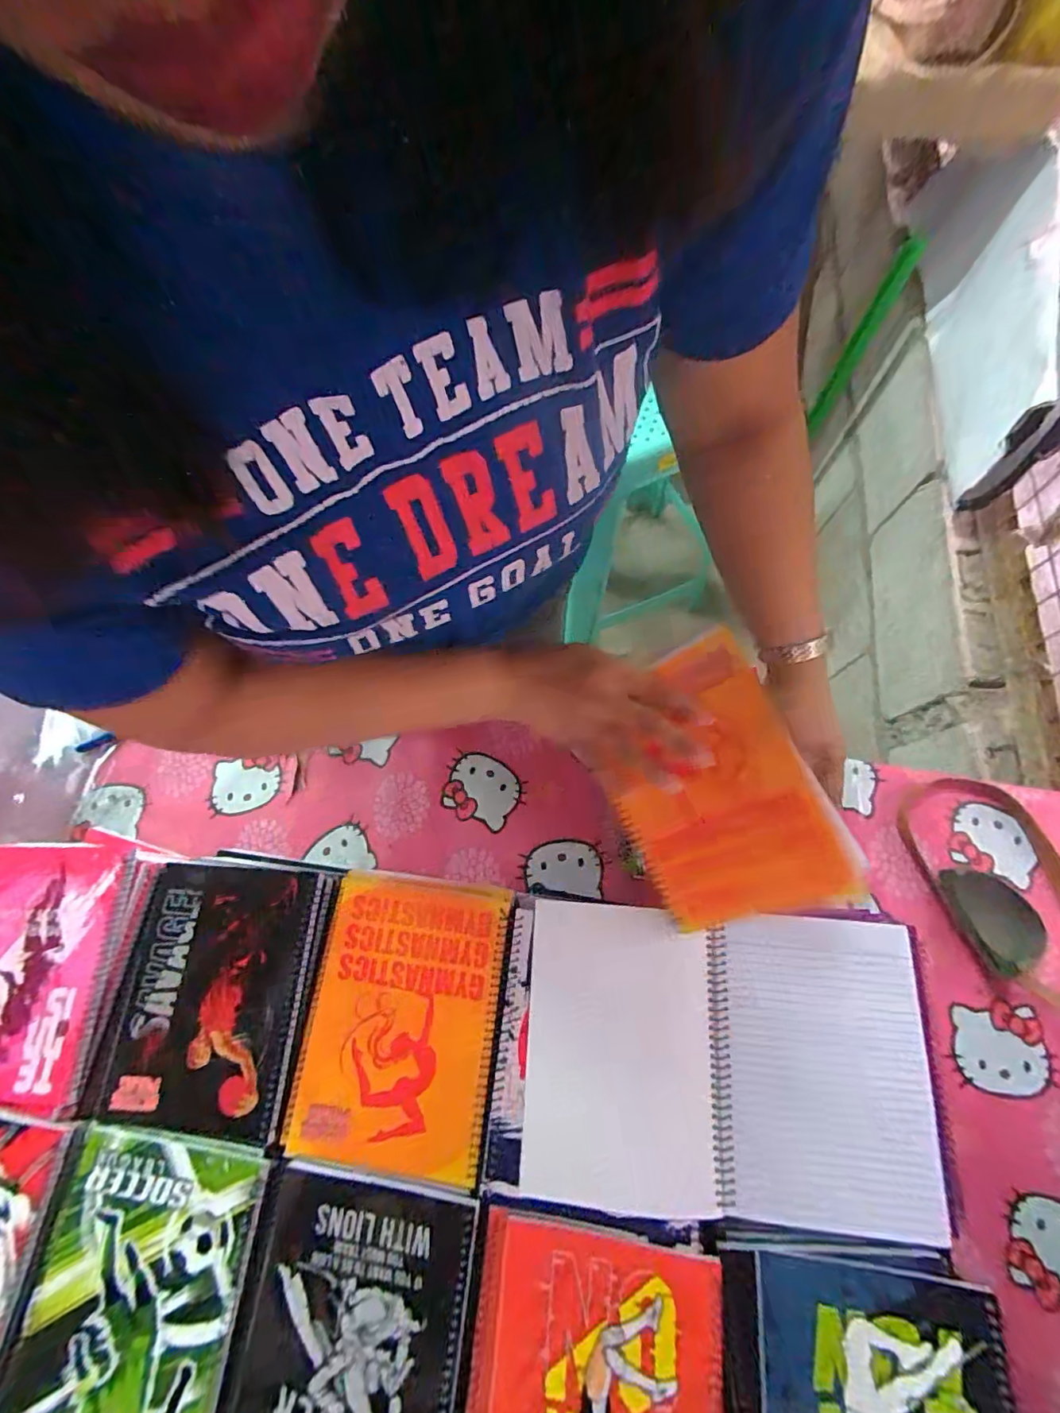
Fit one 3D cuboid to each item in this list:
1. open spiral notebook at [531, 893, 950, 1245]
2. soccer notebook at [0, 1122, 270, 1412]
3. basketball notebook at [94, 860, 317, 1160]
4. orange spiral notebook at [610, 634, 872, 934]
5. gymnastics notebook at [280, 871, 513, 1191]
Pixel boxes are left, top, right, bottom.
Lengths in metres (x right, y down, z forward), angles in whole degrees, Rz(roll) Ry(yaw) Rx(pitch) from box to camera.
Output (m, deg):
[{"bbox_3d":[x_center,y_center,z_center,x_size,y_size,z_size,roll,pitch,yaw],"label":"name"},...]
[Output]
[{"bbox_3d":[0.144,0.266,0.387,0.294,0.021,0.196,3,70,4],"label":"open spiral notebook"},{"bbox_3d":[-0.286,0.430,0.368,0.159,0.014,0.197,7,70,5],"label":"soccer notebook"},{"bbox_3d":[-0.272,0.245,0.434,0.158,0.017,0.204,0,70,3],"label":"basketball notebook"},{"bbox_3d":[0.132,0.064,0.390,0.147,0.015,0.200,-34,77,33],"label":"orange spiral notebook"},{"bbox_3d":[-0.104,0.254,0.414,0.157,0.007,0.209,3,70,4],"label":"gymnastics notebook"}]

